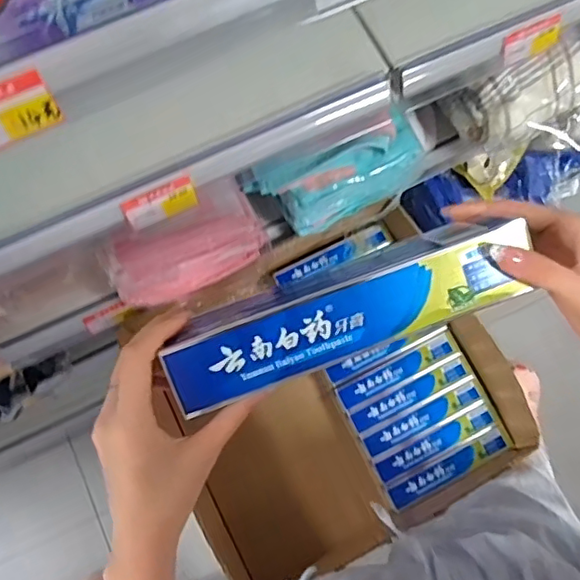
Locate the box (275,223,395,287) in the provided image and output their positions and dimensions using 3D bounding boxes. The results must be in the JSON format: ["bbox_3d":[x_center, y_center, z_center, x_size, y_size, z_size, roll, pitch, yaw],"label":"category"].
[{"bbox_3d":[0.065,-0.048,0.812,0.178,0.034,0.037,-27,78,-8],"label":"box"}]

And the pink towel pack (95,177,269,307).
[{"bbox_3d":[-0.122,-0.050,0.664,0.183,0.119,0.073,-28,79,-8],"label":"pink towel pack"}]

